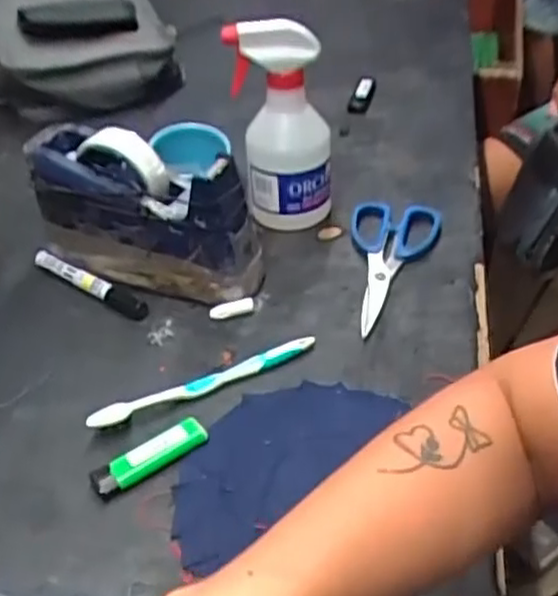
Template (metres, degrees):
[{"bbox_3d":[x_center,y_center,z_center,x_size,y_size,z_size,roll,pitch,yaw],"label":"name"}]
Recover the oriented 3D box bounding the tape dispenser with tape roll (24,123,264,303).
[{"bbox_3d":[-0.117,-0.070,0.636,0.200,0.115,0.062,15,42,19],"label":"tape dispenser with tape roll"}]

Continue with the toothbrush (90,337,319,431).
[{"bbox_3d":[-0.055,0.060,0.548,0.175,0.023,0.018,-20,43,-20],"label":"toothbrush"}]

